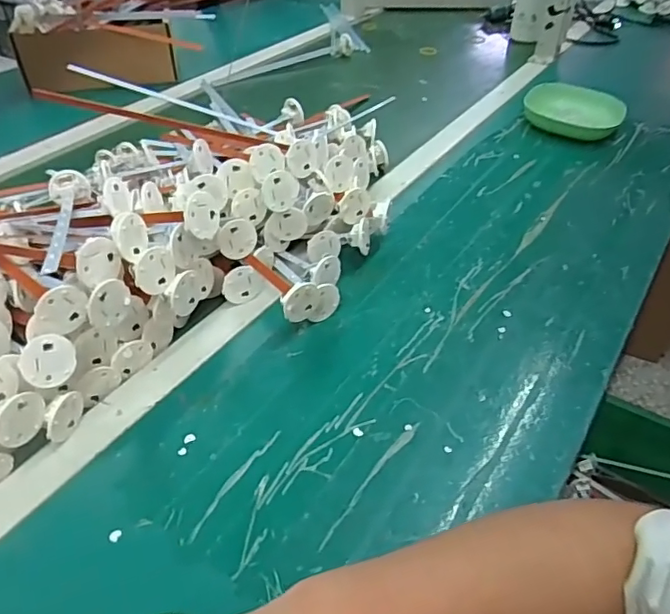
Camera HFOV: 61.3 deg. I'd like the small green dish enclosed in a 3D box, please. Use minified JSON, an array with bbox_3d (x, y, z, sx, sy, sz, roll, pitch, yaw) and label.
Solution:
[{"bbox_3d":[0.357,-0.295,0.849,0.143,0.043,0.105,32,51,28],"label":"small green dish"}]

